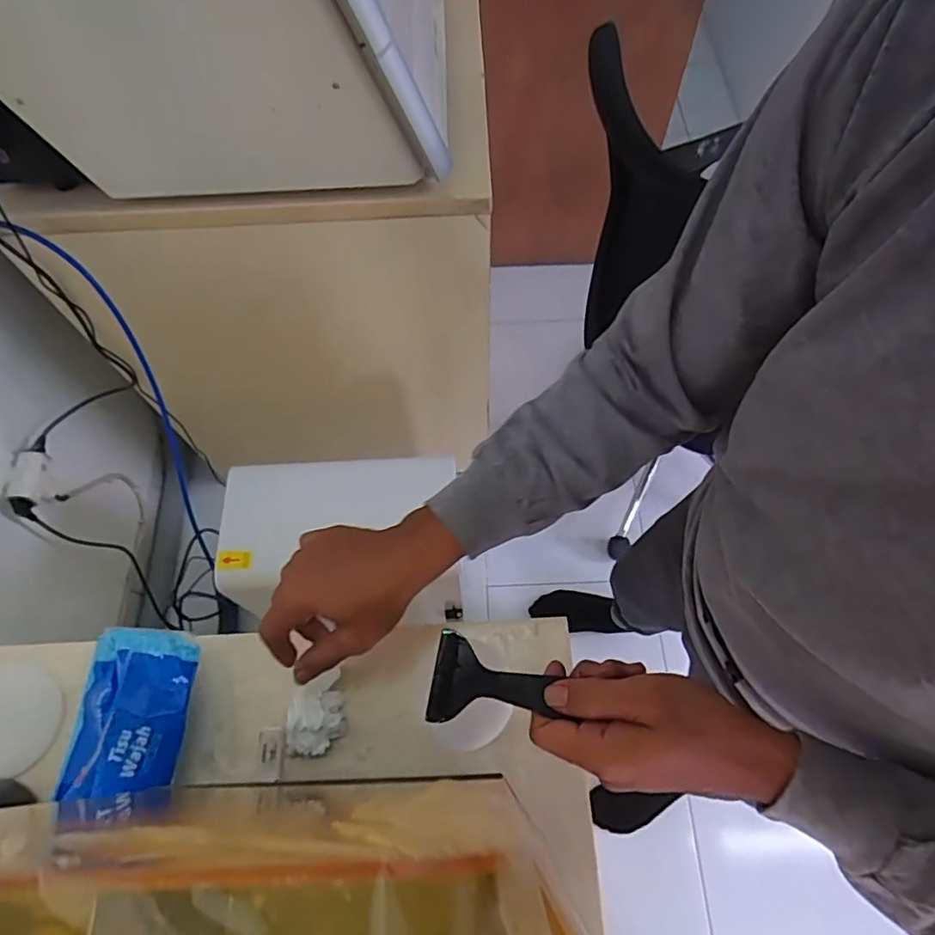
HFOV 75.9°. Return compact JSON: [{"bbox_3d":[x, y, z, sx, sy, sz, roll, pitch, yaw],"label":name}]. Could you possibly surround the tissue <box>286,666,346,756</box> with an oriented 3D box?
[{"bbox_3d":[-0.128,0.207,0.507,0.045,0.020,0.064,-2,64,0],"label":"tissue"}]

